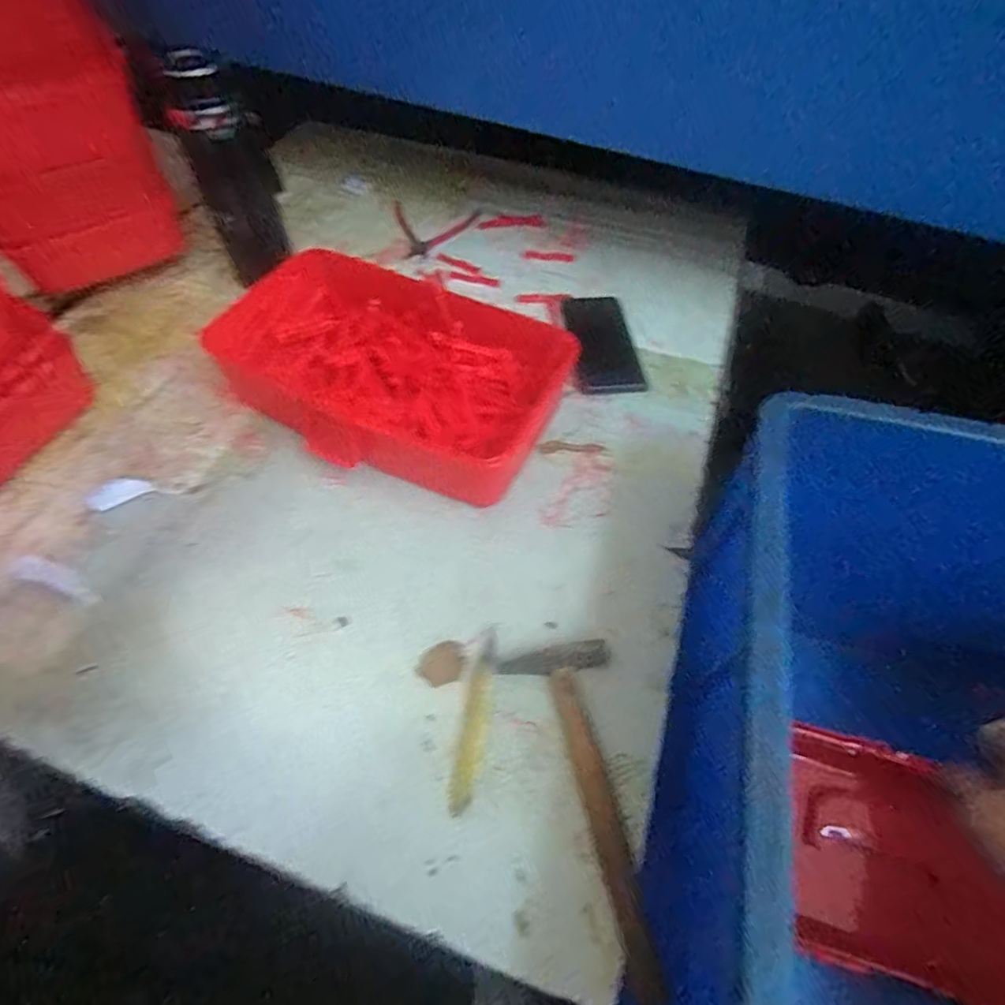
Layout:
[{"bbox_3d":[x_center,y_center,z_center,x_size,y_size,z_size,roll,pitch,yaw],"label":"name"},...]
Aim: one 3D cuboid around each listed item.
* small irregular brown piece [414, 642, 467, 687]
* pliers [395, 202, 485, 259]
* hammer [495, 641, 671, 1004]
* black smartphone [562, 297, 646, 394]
[{"bbox_3d":[-0.049,0.132,0.449,0.041,0.004,0.032,-23,59,-15],"label":"small irregular brown piece"},{"bbox_3d":[-0.086,-0.404,0.793,0.127,0.013,0.120,-10,57,-7],"label":"pliers"},{"bbox_3d":[0.066,0.217,0.394,0.084,0.019,0.225,-11,57,-8],"label":"hammer"},{"bbox_3d":[0.121,-0.198,0.667,0.080,0.011,0.176,-4,56,-3],"label":"black smartphone"}]

